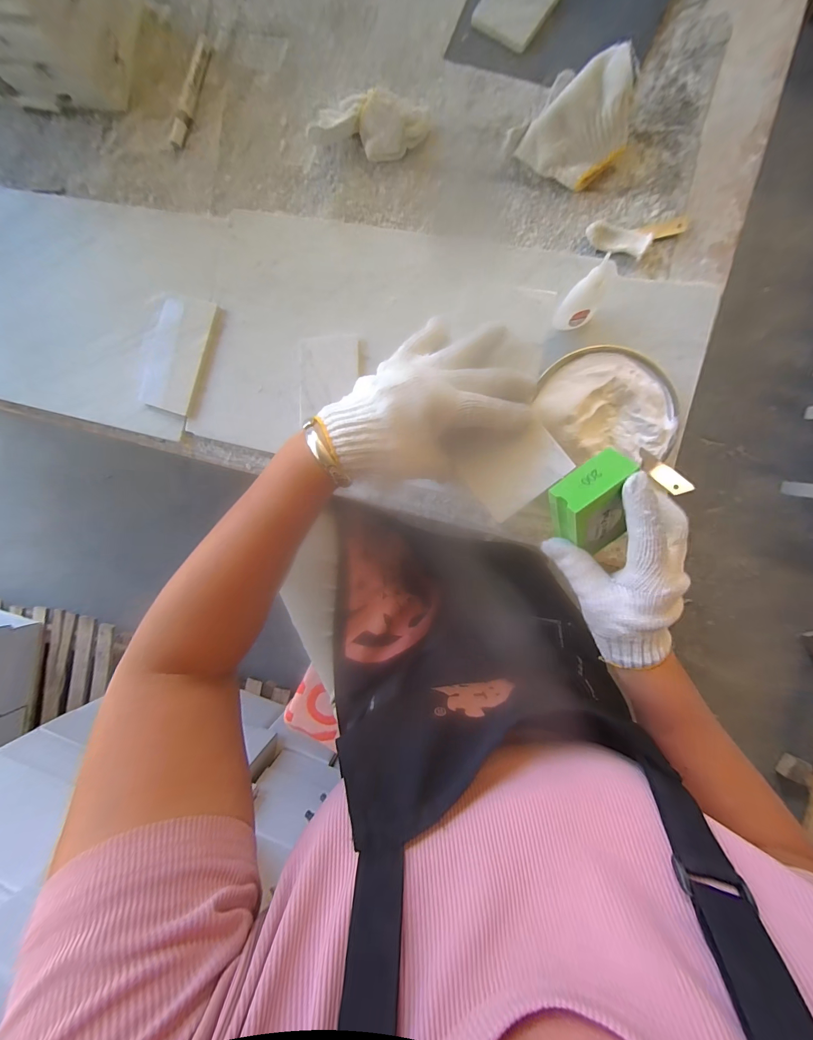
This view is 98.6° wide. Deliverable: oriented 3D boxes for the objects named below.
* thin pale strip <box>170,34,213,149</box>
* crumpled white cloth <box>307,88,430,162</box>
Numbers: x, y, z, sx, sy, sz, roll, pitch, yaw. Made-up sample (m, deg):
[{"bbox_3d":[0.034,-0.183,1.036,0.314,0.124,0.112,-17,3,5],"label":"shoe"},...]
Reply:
[{"bbox_3d":[-0.294,-0.584,0.476,0.022,0.017,0.142,18,93,5],"label":"thin pale strip"},{"bbox_3d":[-0.045,-0.476,0.424,0.139,0.041,0.052,1,91,7],"label":"crumpled white cloth"}]

